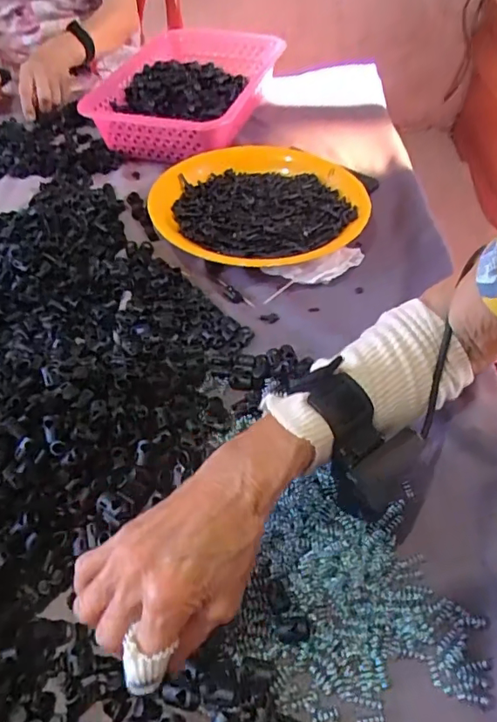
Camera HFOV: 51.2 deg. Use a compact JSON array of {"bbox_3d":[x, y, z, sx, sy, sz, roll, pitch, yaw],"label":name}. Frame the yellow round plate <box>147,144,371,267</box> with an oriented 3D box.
[{"bbox_3d":[0.014,-0.183,0.609,0.254,0.039,0.238,-2,50,2],"label":"yellow round plate"}]

